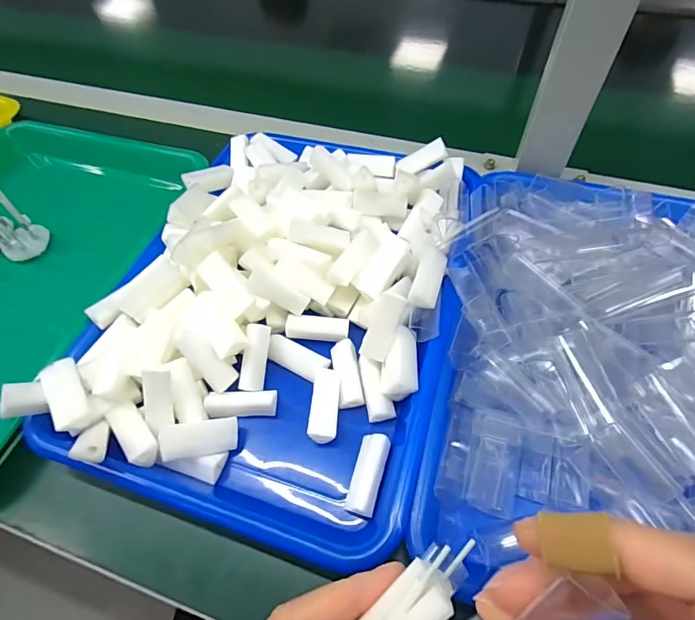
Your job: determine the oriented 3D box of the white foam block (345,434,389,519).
[{"bbox_3d":[0.012,0.099,0.264,0.018,0.013,0.046,13,58,11],"label":"white foam block"}]

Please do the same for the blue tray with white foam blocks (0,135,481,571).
[{"bbox_3d":[-0.048,-0.018,0.329,0.243,0.063,0.321,13,58,11],"label":"blue tray with white foam blocks"}]

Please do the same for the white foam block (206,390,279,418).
[{"bbox_3d":[-0.072,0.063,0.294,0.046,0.010,0.017,-2,56,0],"label":"white foam block"}]

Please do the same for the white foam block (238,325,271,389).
[{"bbox_3d":[-0.065,0.033,0.303,0.016,0.016,0.045,8,88,6],"label":"white foam block"}]

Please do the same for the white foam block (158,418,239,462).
[{"bbox_3d":[-0.092,0.080,0.273,0.046,0.009,0.019,-2,55,-25],"label":"white foam block"}]

